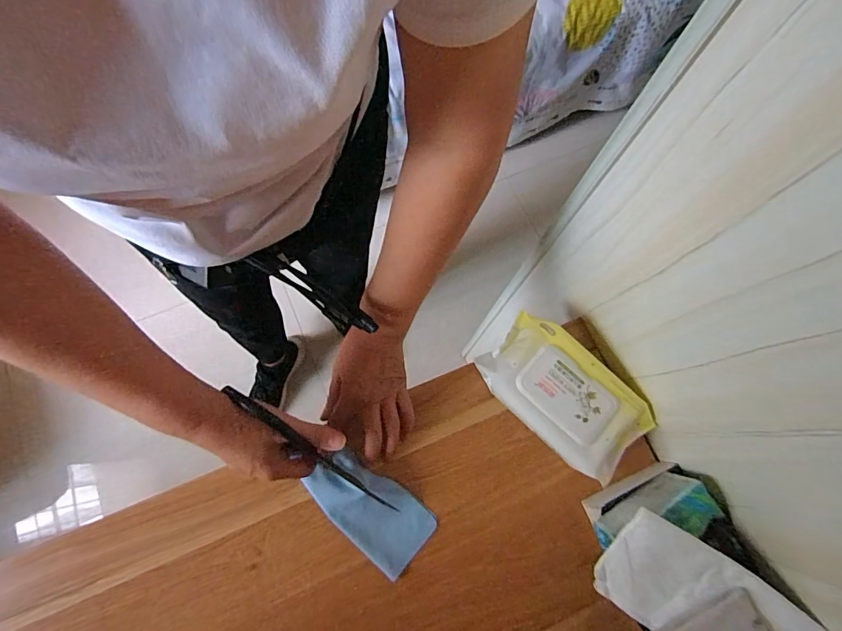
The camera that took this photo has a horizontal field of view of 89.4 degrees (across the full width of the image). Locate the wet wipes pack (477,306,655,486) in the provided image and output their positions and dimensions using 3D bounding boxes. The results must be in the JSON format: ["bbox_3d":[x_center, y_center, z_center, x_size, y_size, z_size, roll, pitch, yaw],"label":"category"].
[{"bbox_3d":[0.148,0.083,0.453,0.168,0.055,0.098,42,78,9],"label":"wet wipes pack"}]

